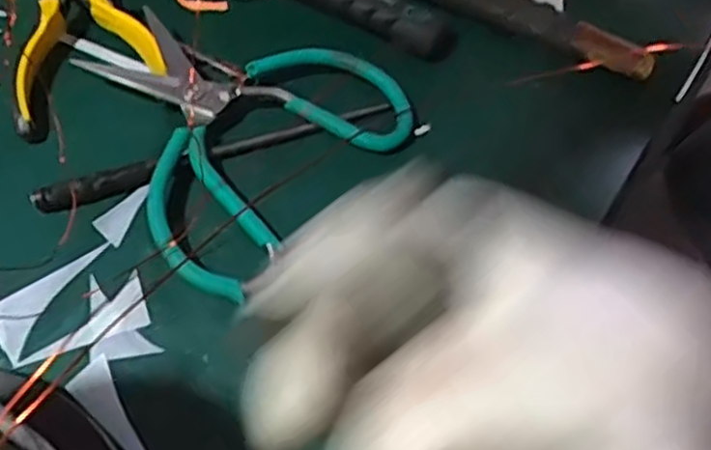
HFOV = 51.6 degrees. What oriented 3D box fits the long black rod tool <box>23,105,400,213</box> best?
[{"bbox_3d":[-0.074,-0.043,0.401,0.196,0.012,0.017,-21,62,-16],"label":"long black rod tool"}]

